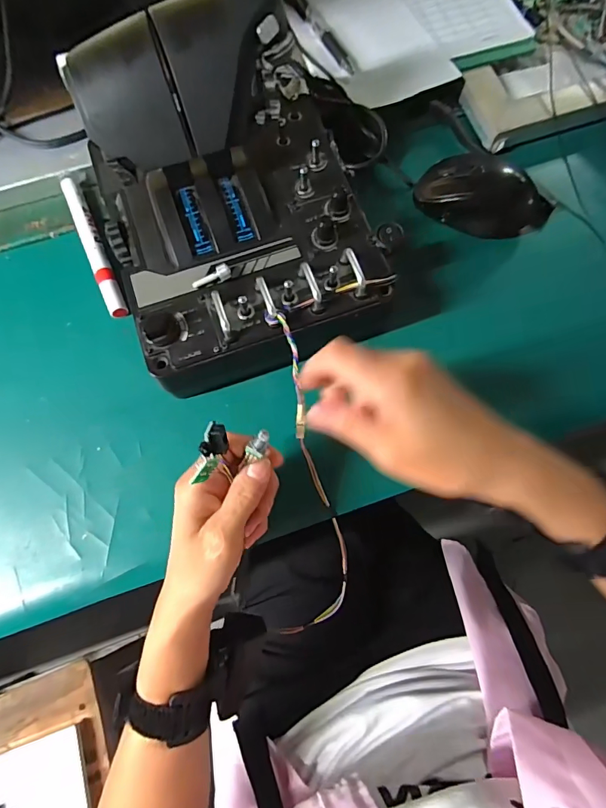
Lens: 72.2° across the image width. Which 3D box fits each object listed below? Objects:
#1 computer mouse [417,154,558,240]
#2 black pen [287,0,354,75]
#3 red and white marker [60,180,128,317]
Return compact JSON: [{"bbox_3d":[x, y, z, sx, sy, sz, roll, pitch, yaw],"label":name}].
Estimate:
[{"bbox_3d":[0.152,-0.175,0.344,0.110,0.031,0.059,19,75,7],"label":"computer mouse"},{"bbox_3d":[0.012,-0.358,0.391,0.013,0.011,0.138,-26,75,-6],"label":"black pen"},{"bbox_3d":[-0.178,-0.134,0.354,0.015,0.012,0.145,-24,74,-5],"label":"red and white marker"}]

